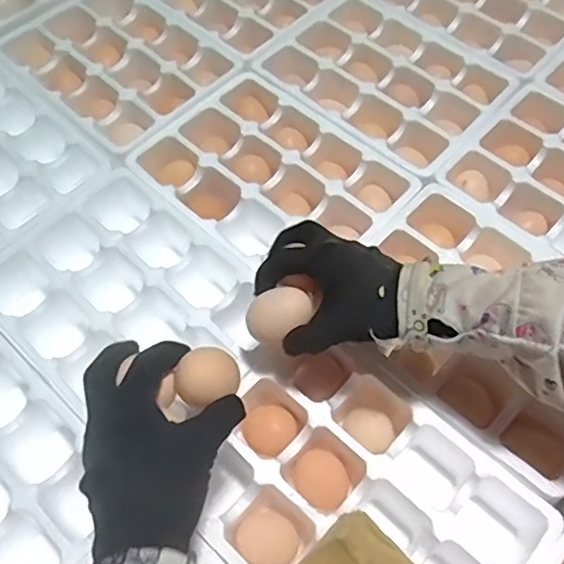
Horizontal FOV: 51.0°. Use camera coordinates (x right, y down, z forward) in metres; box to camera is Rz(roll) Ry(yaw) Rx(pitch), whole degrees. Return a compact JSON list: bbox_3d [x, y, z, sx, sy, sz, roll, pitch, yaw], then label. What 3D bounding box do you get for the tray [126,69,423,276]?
[{"bbox_3d":[-0.011,-0.100,0.595,0.233,0.042,0.185,40,67,21],"label":"tray"}]

